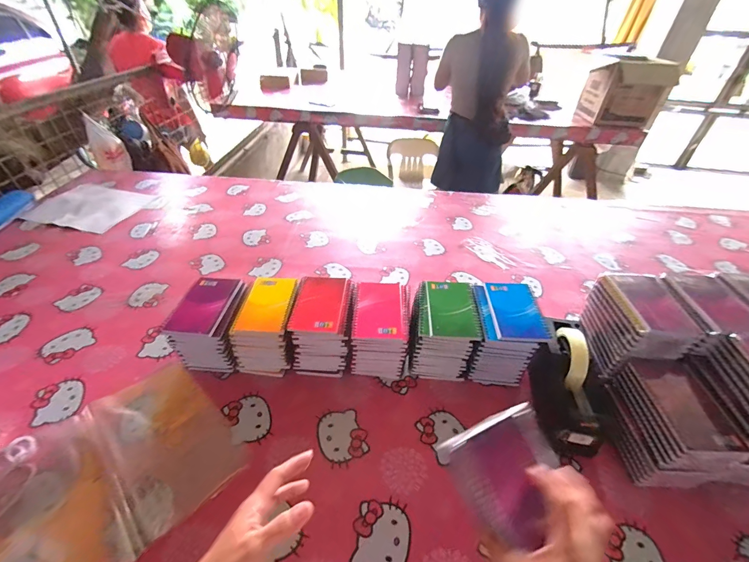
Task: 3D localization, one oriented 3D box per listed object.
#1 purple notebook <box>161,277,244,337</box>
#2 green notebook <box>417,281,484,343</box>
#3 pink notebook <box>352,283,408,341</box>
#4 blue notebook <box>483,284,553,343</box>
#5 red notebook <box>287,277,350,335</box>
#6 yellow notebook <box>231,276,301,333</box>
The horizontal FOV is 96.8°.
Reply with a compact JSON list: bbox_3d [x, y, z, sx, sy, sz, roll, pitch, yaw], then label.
[{"bbox_3d":[-0.300,0.039,0.583,0.091,0.015,0.130,7,42,6],"label":"purple notebook"},{"bbox_3d":[0.127,0.047,0.574,0.101,0.013,0.127,4,41,3],"label":"green notebook"},{"bbox_3d":[0.012,0.048,0.575,0.088,0.012,0.131,4,41,2],"label":"pink notebook"},{"bbox_3d":[0.244,0.048,0.574,0.085,0.010,0.128,3,41,2],"label":"blue notebook"},{"bbox_3d":[-0.093,0.038,0.582,0.088,0.007,0.126,4,41,2],"label":"red notebook"},{"bbox_3d":[-0.188,0.038,0.583,0.089,0.013,0.133,2,41,0],"label":"yellow notebook"}]

